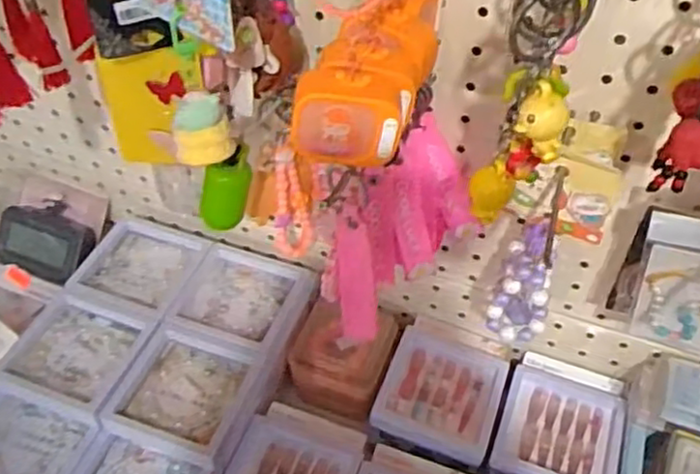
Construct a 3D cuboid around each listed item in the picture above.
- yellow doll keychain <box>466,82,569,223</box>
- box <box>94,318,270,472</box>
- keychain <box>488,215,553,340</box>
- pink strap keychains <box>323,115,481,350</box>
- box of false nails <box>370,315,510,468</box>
[{"bbox_3d":[0.070,-0.036,0.300,0.031,0.069,0.024,11,48,8],"label":"yellow doll keychain"},{"bbox_3d":[-0.117,0.111,0.528,0.090,0.024,0.097,17,49,13],"label":"box"},{"bbox_3d":[0.112,0.029,0.452,0.034,0.100,0.019,15,49,12],"label":"keychain"},{"bbox_3d":[0.031,-0.008,0.438,0.040,0.091,0.127,30,53,23],"label":"pink strap keychains"},{"bbox_3d":[0.075,0.118,0.568,0.088,0.020,0.107,16,49,12],"label":"box of false nails"}]

